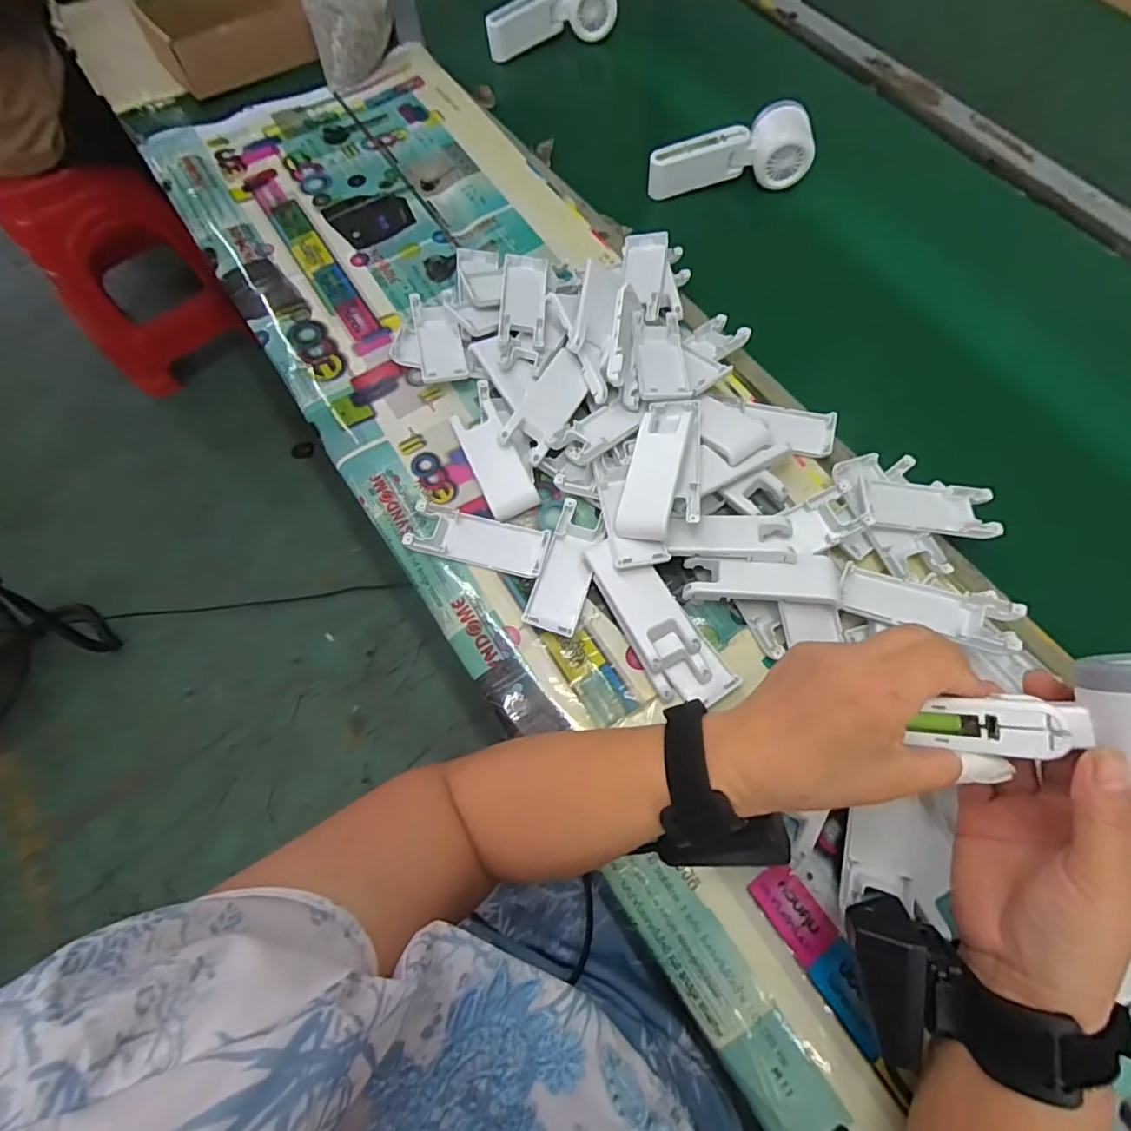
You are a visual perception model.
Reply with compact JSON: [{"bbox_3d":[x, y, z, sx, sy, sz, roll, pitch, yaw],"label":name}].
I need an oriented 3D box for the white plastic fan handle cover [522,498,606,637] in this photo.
[{"bbox_3d":[0.002,0.001,0.421,0.038,0.008,0.101,17,70,8],"label":"white plastic fan handle cover"}]

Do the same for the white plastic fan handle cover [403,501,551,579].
[{"bbox_3d":[-0.066,-0.020,0.428,0.104,0.011,0.040,12,70,7],"label":"white plastic fan handle cover"}]

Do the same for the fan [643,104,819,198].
[{"bbox_3d":[0.167,-0.432,0.582,0.170,0.049,0.059,-4,69,0],"label":"fan"}]

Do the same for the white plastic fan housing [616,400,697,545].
[{"bbox_3d":[0.067,-0.076,0.412,0.037,0.027,0.116,15,70,8],"label":"white plastic fan housing"}]

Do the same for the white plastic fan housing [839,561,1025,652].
[{"bbox_3d":[0.242,0.028,0.379,0.103,0.021,0.043,17,69,32],"label":"white plastic fan housing"}]

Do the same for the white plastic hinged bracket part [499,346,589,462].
[{"bbox_3d":[-0.013,-0.129,0.450,0.037,0.006,0.095,34,75,-4],"label":"white plastic hinged bracket part"}]

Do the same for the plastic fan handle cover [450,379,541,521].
[{"bbox_3d":[-0.062,-0.095,0.454,0.041,0.014,0.121,-24,70,-7],"label":"plastic fan handle cover"}]

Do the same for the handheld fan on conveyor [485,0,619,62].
[{"bbox_3d":[-0.019,-0.670,0.682,0.172,0.049,0.046,-20,69,-6],"label":"handheld fan on conveyor"}]

